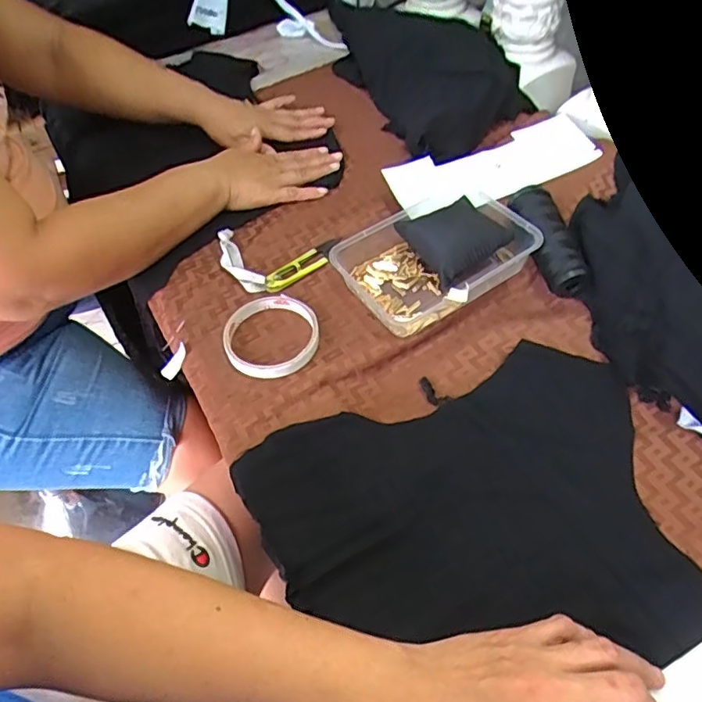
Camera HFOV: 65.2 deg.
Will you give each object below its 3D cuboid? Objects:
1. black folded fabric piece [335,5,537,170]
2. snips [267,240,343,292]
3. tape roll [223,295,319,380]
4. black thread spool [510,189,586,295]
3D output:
[{"bbox_3d":[0.099,-0.367,0.719,0.180,0.061,0.343,-20,53,-11],"label":"black folded fabric piece"},{"bbox_3d":[-0.046,-0.086,0.545,0.021,0.012,0.094,35,62,26],"label":"snips"},{"bbox_3d":[-0.070,-0.013,0.489,0.084,0.014,0.084,-2,52,2],"label":"tape roll"},{"bbox_3d":[0.186,-0.105,0.516,0.039,0.034,0.108,-8,52,-3],"label":"black thread spool"}]

